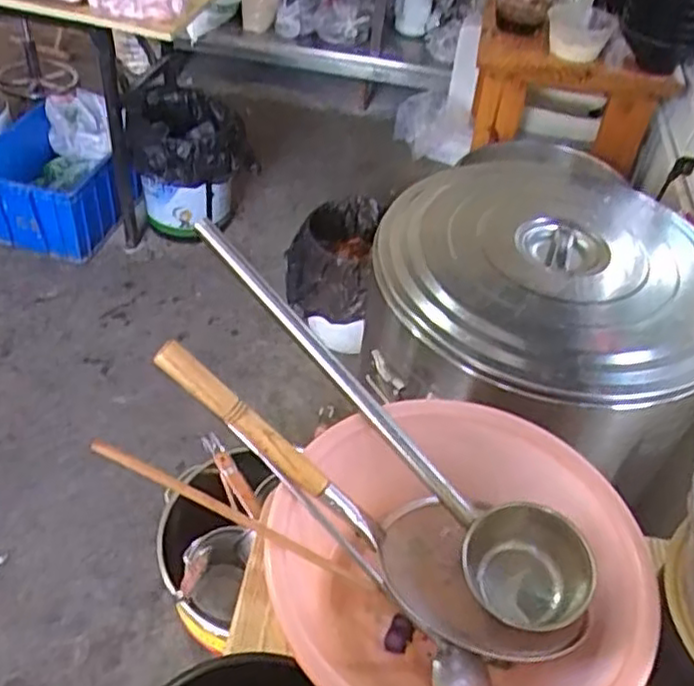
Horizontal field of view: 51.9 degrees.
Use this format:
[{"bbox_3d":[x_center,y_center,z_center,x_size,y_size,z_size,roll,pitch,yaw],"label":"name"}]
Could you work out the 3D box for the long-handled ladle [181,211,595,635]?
[{"bbox_3d":[0.015,0.077,0.744,0.561,0.113,0.108,45,54,9],"label":"long-handled ladle"}]

